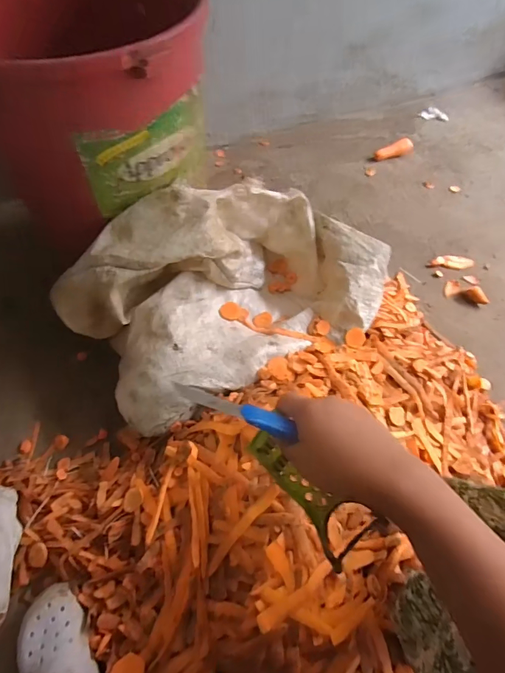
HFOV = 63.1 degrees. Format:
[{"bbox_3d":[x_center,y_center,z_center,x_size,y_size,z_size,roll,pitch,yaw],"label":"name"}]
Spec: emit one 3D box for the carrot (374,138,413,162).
[{"bbox_3d":[0.439,-0.578,1.273,0.119,0.036,0.041,-18,60,3],"label":"carrot"}]

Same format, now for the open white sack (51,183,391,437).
[{"bbox_3d":[-0.038,-0.095,0.756,0.580,0.210,0.323,-23,63,-18],"label":"open white sack"}]

